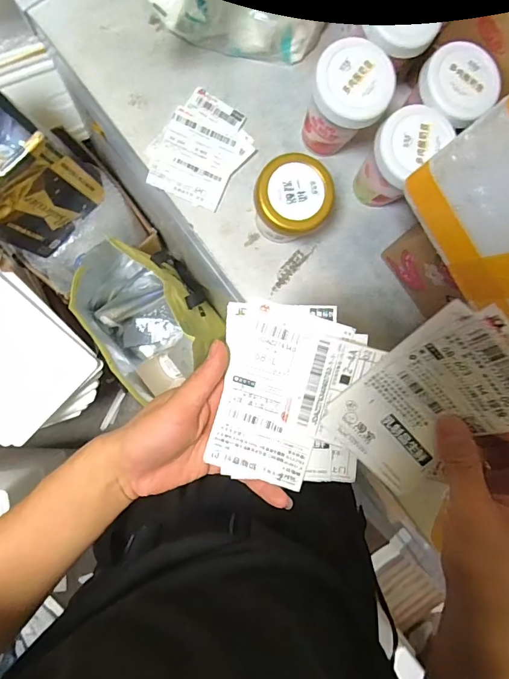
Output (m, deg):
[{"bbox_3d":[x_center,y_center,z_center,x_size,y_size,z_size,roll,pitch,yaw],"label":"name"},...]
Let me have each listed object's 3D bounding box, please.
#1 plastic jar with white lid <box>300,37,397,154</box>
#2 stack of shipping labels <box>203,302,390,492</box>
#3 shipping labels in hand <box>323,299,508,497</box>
[{"bbox_3d":[0.105,-0.283,0.523,0.085,0.119,0.088,0,88,-8],"label":"plastic jar with white lid"},{"bbox_3d":[0.027,0.044,0.314,0.108,0.013,0.134,10,99,3],"label":"stack of shipping labels"},{"bbox_3d":[0.115,0.041,0.274,0.083,0.018,0.132,45,127,4],"label":"shipping labels in hand"}]

